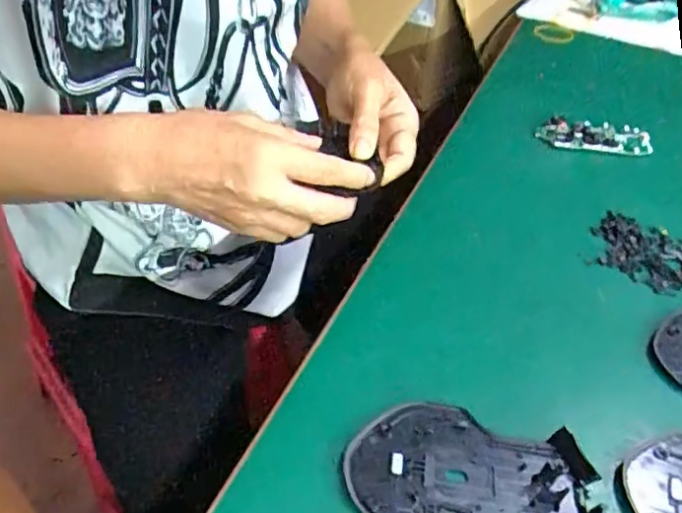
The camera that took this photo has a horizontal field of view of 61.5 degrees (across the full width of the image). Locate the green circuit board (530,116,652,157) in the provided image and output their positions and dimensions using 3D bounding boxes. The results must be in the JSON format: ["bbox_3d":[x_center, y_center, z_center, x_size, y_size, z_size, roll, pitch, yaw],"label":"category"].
[{"bbox_3d":[0.225,-0.107,0.509,0.101,0.009,0.046,-2,45,-6],"label":"green circuit board"}]

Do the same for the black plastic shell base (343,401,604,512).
[{"bbox_3d":[0.062,0.108,0.277,0.114,0.009,0.072,13,46,10],"label":"black plastic shell base"}]

